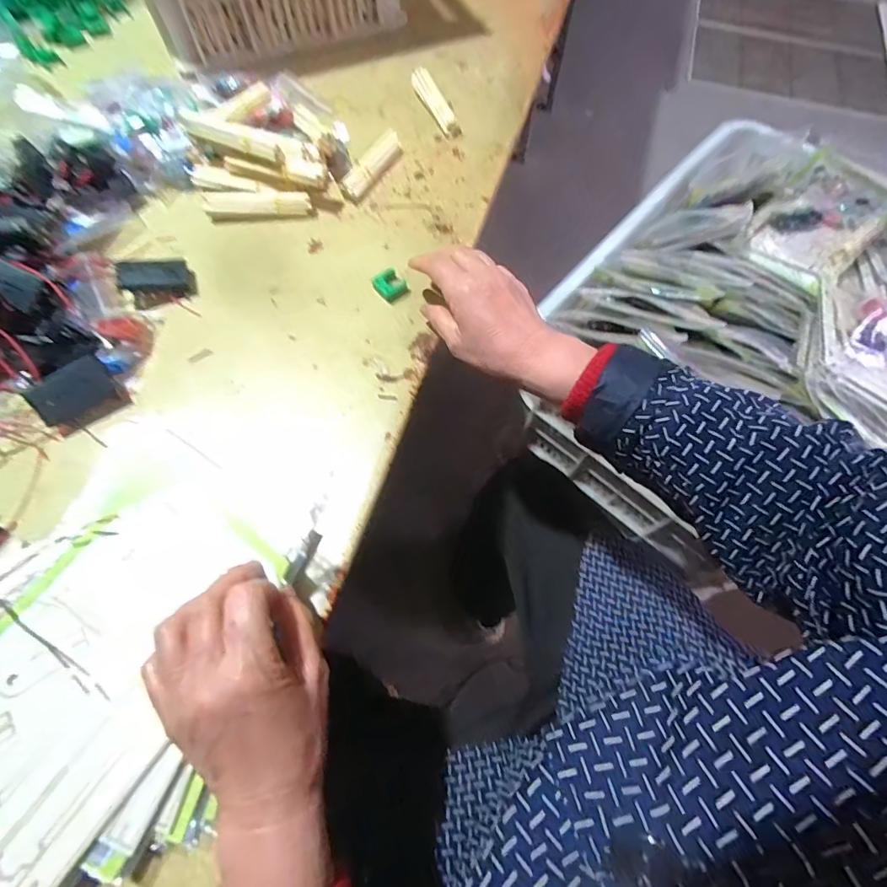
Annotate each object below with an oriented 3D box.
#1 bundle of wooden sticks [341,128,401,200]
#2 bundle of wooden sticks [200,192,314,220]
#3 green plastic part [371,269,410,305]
[{"bbox_3d":[-0.075,-0.300,0.507,0.020,0.025,0.101,26,67,11],"label":"bundle of wooden sticks"},{"bbox_3d":[-0.187,-0.245,0.481,0.103,0.021,0.026,-3,65,-2],"label":"bundle of wooden sticks"},{"bbox_3d":[-0.050,-0.149,0.444,0.029,0.012,0.027,41,71,16],"label":"green plastic part"}]

